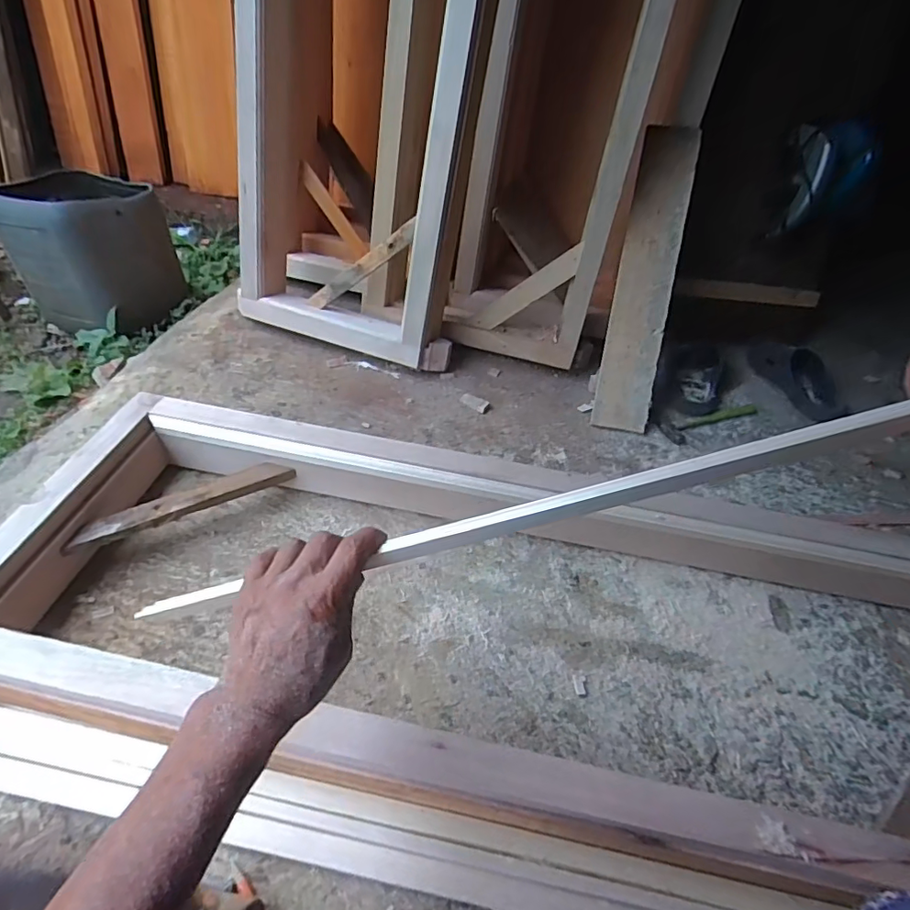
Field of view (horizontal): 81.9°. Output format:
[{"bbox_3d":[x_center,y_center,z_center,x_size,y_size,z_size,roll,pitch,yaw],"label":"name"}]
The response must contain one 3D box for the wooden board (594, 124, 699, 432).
[{"bbox_3d":[0.376,-0.345,1.027,0.111,0.581,0.028,11,4,24],"label":"wooden board"}]

